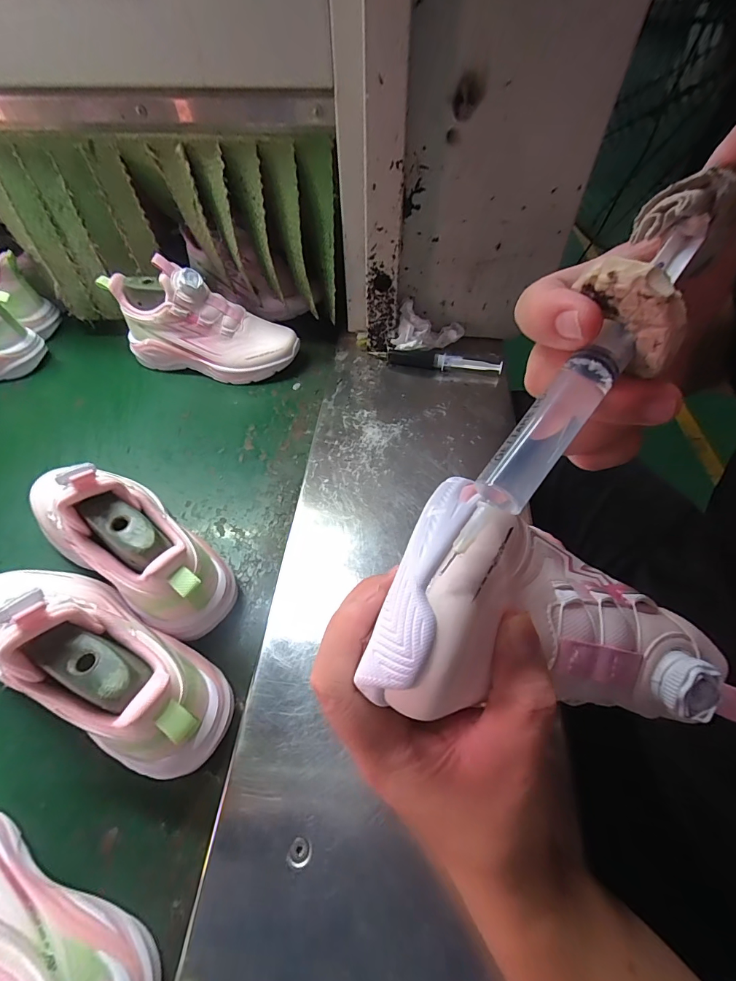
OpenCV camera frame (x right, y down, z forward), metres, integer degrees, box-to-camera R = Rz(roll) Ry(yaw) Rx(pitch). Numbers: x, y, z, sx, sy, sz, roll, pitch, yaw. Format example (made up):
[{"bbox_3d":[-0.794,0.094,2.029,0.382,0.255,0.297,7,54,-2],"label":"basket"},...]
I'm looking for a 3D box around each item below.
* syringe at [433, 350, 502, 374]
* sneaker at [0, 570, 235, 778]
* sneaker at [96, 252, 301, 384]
[{"bbox_3d":[0.132,-0.167,0.542,0.088,0.023,0.010,7,53,8],"label":"syringe"},{"bbox_3d":[-0.222,0.111,0.305,0.253,0.137,0.080,23,56,16],"label":"sneaker"},{"bbox_3d":[-0.224,-0.231,0.561,0.237,0.136,0.072,11,54,8],"label":"sneaker"}]

